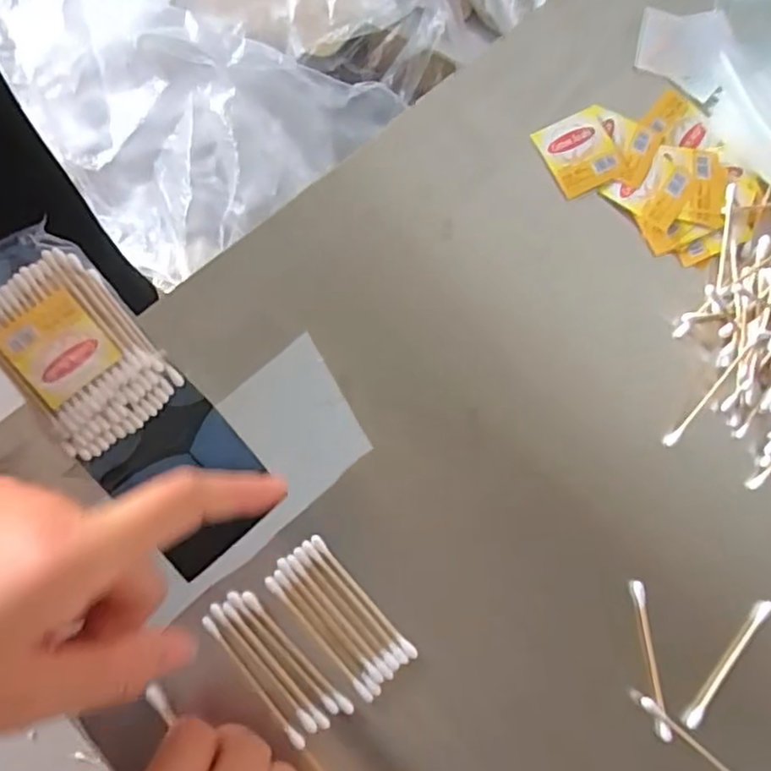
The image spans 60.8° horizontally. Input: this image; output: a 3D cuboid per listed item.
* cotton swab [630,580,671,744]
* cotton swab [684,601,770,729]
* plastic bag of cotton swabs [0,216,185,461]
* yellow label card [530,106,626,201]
[{"bbox_3d":[0.127,0.132,0.313,0.005,0.006,0.068,-6,80,-8],"label":"cotton swab"},{"bbox_3d":[0.166,0.134,0.318,0.006,0.007,0.071,41,78,2],"label":"cotton swab"},{"bbox_3d":[-0.152,-0.022,0.316,0.061,0.035,0.108,-39,80,-9],"label":"plastic bag of cotton swabs"},{"bbox_3d":[0.108,-0.128,0.362,0.040,0.006,0.042,-26,87,0],"label":"yellow label card"}]

